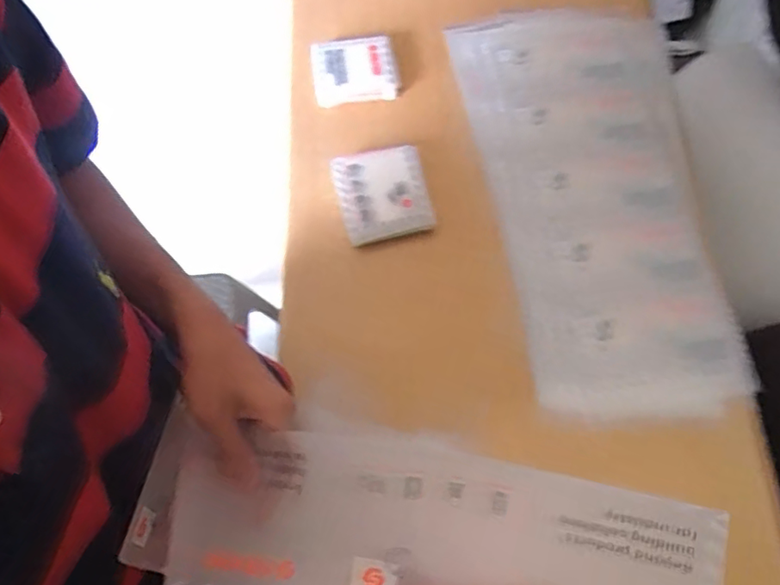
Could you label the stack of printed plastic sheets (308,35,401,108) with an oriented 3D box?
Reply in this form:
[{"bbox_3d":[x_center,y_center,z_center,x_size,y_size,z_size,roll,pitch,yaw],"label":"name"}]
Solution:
[{"bbox_3d":[-0.053,-0.336,0.825,0.126,0.033,0.097,-4,72,-1],"label":"stack of printed plastic sheets"}]

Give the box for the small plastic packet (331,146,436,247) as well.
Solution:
[{"bbox_3d":[-0.011,-0.138,0.757,0.122,0.029,0.131,-13,72,-4],"label":"small plastic packet"}]

